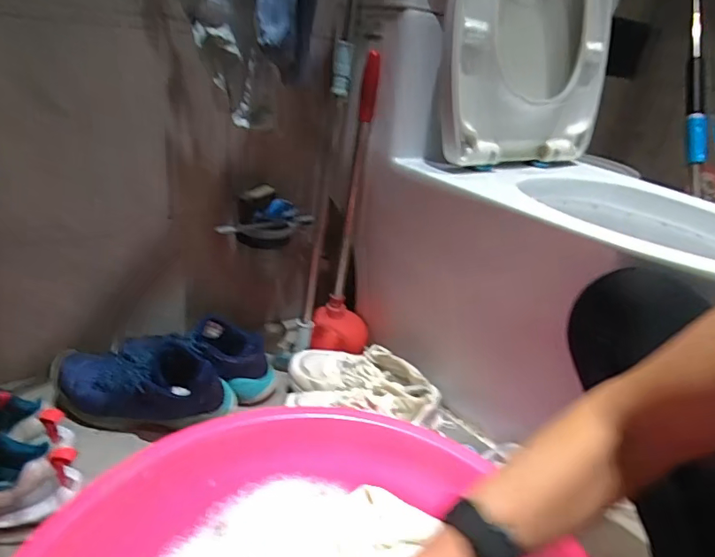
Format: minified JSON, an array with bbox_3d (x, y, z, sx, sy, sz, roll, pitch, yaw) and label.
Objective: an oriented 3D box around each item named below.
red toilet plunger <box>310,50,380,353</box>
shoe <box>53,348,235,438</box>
[{"bbox_3d":[-0.007,-0.107,0.859,0.104,0.499,0.132,9,25,3],"label":"red toilet plunger"},{"bbox_3d":[-0.335,0.163,0.758,0.272,0.118,0.100,8,25,0],"label":"shoe"}]

